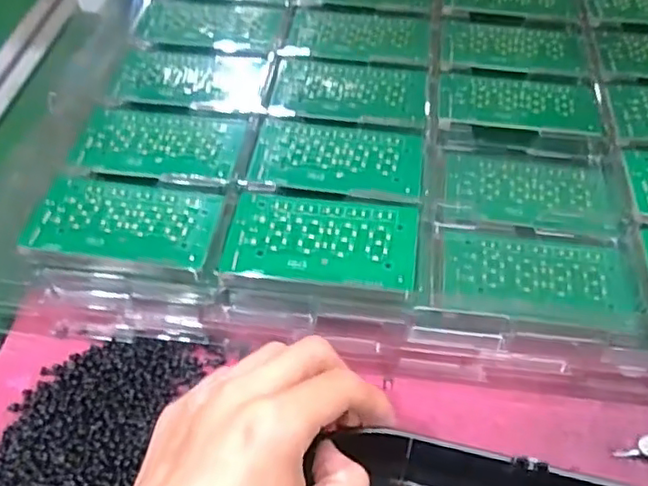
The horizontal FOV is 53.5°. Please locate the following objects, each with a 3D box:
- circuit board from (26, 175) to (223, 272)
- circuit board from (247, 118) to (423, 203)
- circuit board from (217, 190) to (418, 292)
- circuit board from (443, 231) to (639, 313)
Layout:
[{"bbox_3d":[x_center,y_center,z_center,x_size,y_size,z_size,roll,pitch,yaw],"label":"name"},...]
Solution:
[{"bbox_3d":[-0.114,-0.014,0.372,0.102,0.005,0.059,6,52,5],"label":"circuit board"},{"bbox_3d":[0.009,-0.056,0.411,0.105,0.004,0.060,8,52,6],"label":"circuit board"},{"bbox_3d":[-0.001,-0.003,0.366,0.104,0.004,0.059,5,54,5],"label":"circuit board"},{"bbox_3d":[0.122,0.016,0.368,0.104,0.004,0.050,4,52,3],"label":"circuit board"}]

